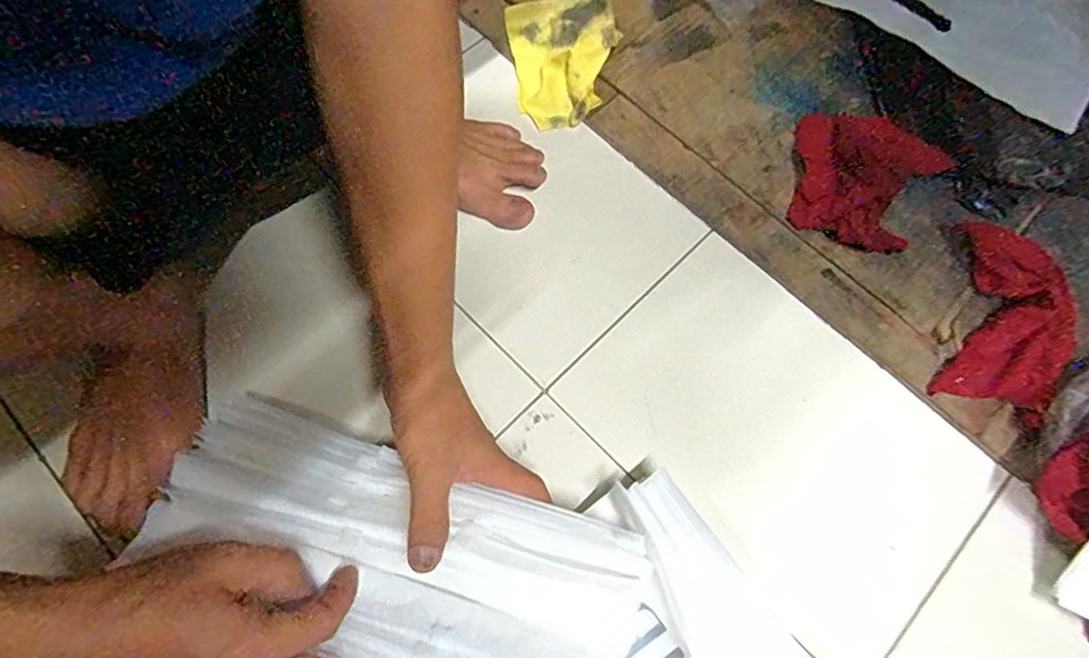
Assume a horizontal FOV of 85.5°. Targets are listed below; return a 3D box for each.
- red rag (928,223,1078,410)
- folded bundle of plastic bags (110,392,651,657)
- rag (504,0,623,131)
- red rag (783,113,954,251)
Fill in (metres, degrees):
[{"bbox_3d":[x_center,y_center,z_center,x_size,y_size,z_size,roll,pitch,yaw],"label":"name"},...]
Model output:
[{"bbox_3d":[0.379,-0.010,0.478,0.083,0.033,0.146,20,71,4],"label":"red rag"},{"bbox_3d":[-0.090,0.142,0.365,0.298,0.035,0.123,19,56,5],"label":"folded bundle of plastic bags"},{"bbox_3d":[0.020,-0.263,0.556,0.099,0.030,0.137,-7,71,-5],"label":"rag"},{"bbox_3d":[0.282,-0.135,0.527,0.124,0.019,0.129,24,71,6],"label":"red rag"}]

